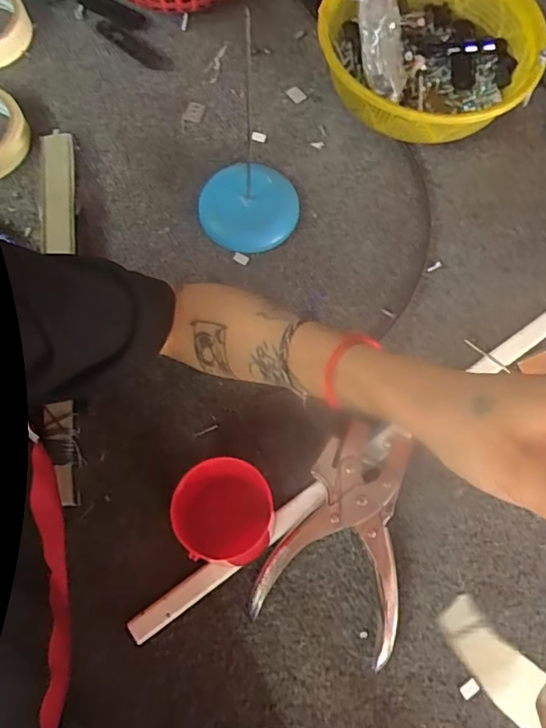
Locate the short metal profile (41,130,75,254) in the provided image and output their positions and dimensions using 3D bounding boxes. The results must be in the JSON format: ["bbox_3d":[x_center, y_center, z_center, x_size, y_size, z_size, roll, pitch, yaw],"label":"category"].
[{"bbox_3d":[-0.181,-0.145,0.466,0.029,0.014,0.102,-3,84,-3],"label":"short metal profile"}]

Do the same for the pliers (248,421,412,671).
[{"bbox_3d":[0.056,0.117,0.395,0.096,0.024,0.147,21,72,5],"label":"pliers"}]

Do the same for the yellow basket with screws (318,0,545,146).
[{"bbox_3d":[0.135,-0.277,0.503,0.184,0.073,0.184,1,72,-2],"label":"yellow basket with screws"}]

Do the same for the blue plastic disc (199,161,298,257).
[{"bbox_3d":[-0.020,-0.135,0.477,0.080,0.020,0.084,1,72,-2],"label":"blue plastic disc"}]

